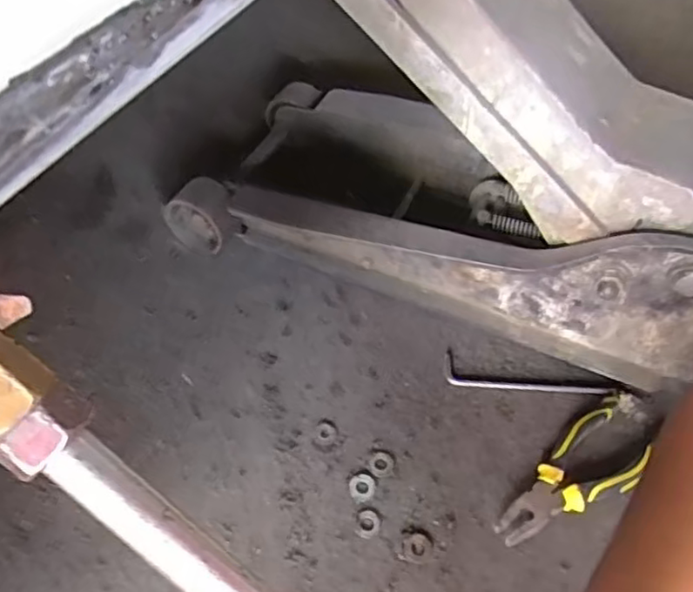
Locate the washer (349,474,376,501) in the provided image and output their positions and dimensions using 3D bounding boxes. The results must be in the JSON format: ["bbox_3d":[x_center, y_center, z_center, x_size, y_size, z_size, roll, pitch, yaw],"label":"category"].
[{"bbox_3d":[0.015,0.176,0.600,0.024,0.004,0.024,12,49,5],"label":"washer"}]

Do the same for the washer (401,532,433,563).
[{"bbox_3d":[0.062,0.220,0.567,0.026,0.004,0.025,3,49,-3],"label":"washer"}]

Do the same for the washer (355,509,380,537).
[{"bbox_3d":[0.019,0.202,0.577,0.022,0.004,0.024,3,49,-3],"label":"washer"}]

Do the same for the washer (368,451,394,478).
[{"bbox_3d":[0.033,0.160,0.616,0.024,0.004,0.026,14,49,6],"label":"washer"}]

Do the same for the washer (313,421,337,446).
[{"bbox_3d":[-0.021,0.134,0.634,0.021,0.004,0.025,14,49,7],"label":"washer"}]

